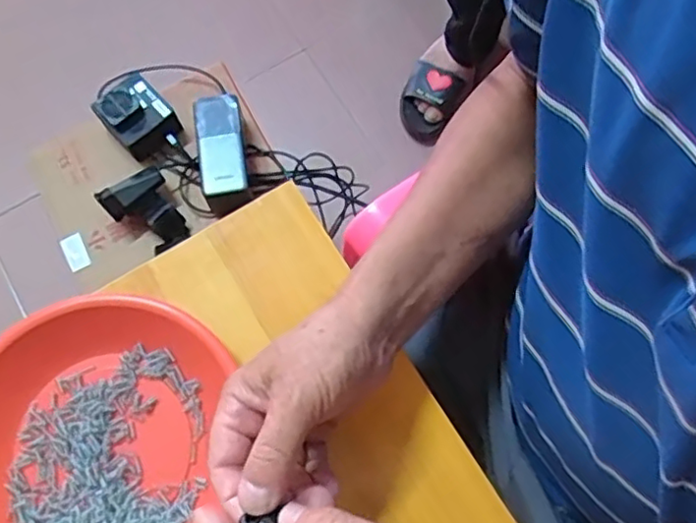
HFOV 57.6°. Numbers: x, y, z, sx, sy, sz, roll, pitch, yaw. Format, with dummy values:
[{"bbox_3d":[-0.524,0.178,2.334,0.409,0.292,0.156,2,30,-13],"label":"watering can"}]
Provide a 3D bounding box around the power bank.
[{"bbox_3d":[-0.146,-0.138,0.727,0.051,0.018,0.124,-11,72,-1],"label":"power bank"}]

